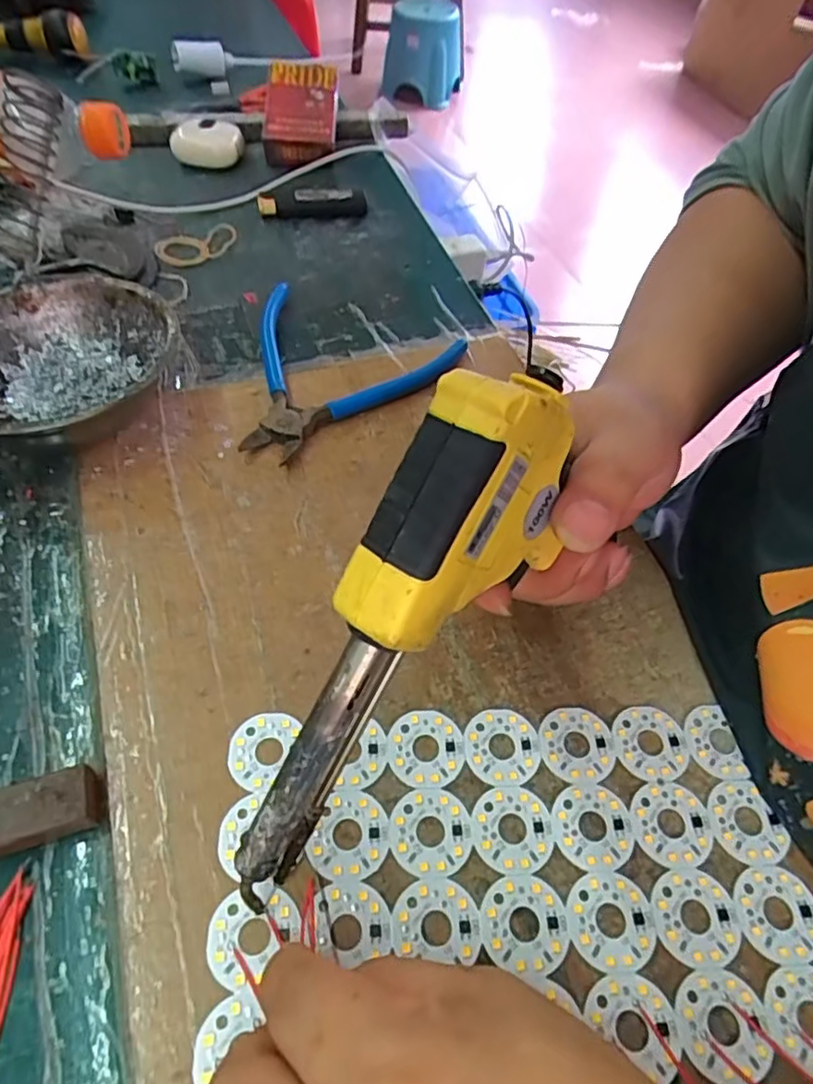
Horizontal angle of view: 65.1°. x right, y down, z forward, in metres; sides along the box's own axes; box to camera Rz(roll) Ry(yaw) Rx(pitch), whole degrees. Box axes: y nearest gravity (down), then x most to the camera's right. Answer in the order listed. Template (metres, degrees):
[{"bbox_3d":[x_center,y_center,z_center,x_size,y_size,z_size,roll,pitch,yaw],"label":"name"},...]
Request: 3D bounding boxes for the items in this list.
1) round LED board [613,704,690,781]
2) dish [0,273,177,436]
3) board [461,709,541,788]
[{"bbox_3d":[0.100,0.081,0.259,0.029,0.004,0.030,2,55,-3],"label":"round LED board"},{"bbox_3d":[-0.185,-0.090,0.336,0.118,0.044,0.126,26,58,13],"label":"dish"},{"bbox_3d":[0.039,0.081,0.255,0.030,0.004,0.030,2,55,-3],"label":"board"}]

